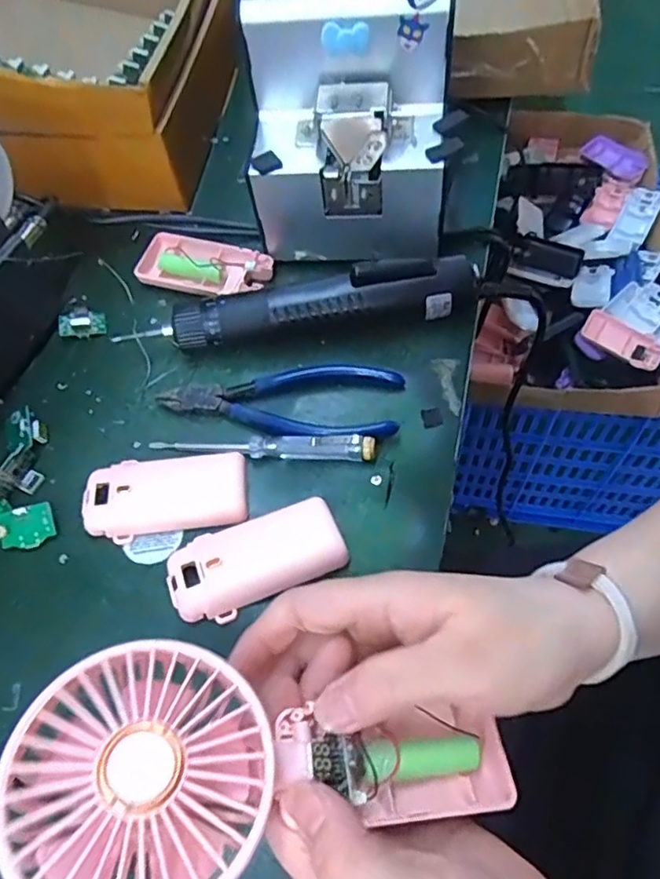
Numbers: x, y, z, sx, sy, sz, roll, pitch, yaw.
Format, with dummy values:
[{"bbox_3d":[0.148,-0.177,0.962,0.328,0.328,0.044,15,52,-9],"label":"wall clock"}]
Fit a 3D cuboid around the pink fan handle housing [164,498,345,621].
[{"bbox_3d":[-0.040,0.064,0.331,0.093,0.017,0.046,-22,62,-8],"label":"pink fan handle housing"}]

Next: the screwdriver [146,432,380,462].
[{"bbox_3d":[-0.041,0.001,0.368,0.135,0.017,0.016,5,61,7],"label":"screwdriver"}]

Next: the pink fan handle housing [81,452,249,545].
[{"bbox_3d":[-0.096,0.031,0.355,0.093,0.014,0.045,-9,61,0],"label":"pink fan handle housing"}]

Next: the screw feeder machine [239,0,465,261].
[{"bbox_3d":[0.015,-0.236,0.418,0.128,0.148,0.172,-1,61,4],"label":"screw feeder machine"}]

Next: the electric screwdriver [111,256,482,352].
[{"bbox_3d":[-0.016,-0.088,0.403,0.223,0.037,0.034,-9,61,0],"label":"electric screwdriver"}]

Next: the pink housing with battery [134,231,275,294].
[{"bbox_3d":[-0.091,-0.128,0.441,0.096,0.012,0.045,12,63,11],"label":"pink housing with battery"}]

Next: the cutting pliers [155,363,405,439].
[{"bbox_3d":[-0.032,-0.025,0.386,0.151,0.012,0.055,2,61,5],"label":"cutting pliers"}]

